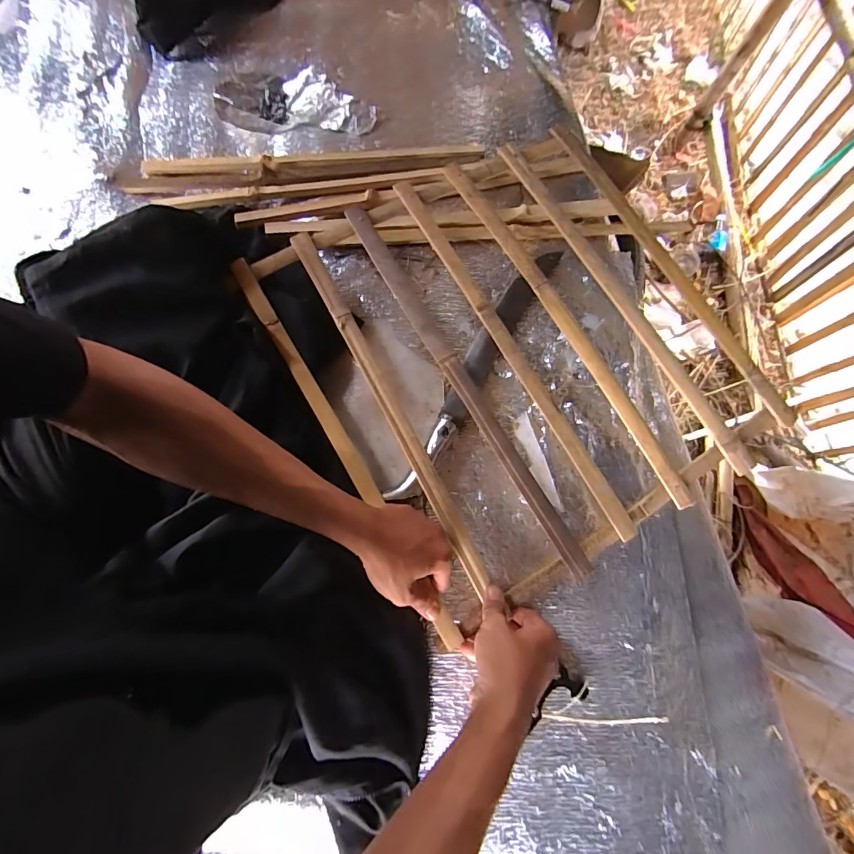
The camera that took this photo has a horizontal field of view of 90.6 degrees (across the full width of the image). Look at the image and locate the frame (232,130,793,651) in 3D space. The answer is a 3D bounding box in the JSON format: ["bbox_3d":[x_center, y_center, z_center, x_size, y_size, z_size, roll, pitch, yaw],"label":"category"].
[{"bbox_3d":[0.105,-0.103,0.541,0.519,0.054,0.546,-25,79,-11],"label":"frame"}]

